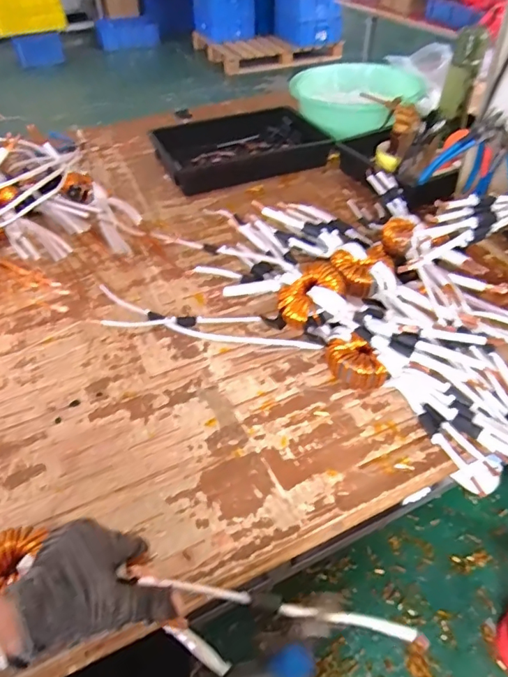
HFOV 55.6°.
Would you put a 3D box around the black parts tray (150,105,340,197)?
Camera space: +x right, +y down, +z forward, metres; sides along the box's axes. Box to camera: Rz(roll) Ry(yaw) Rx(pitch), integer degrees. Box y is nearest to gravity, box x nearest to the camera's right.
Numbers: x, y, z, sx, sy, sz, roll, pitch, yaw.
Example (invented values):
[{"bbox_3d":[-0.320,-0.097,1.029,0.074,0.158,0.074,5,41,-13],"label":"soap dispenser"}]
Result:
[{"bbox_3d":[-0.026,-0.449,1.124,0.371,0.069,0.294,-16,45,-14],"label":"black parts tray"}]

